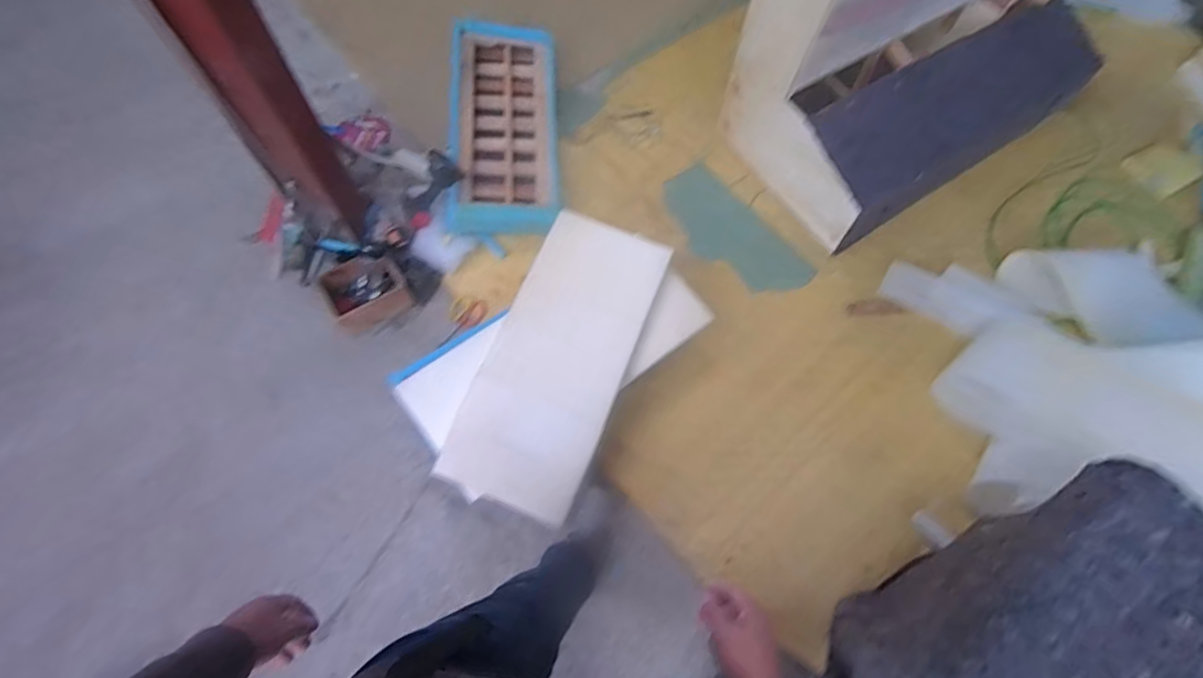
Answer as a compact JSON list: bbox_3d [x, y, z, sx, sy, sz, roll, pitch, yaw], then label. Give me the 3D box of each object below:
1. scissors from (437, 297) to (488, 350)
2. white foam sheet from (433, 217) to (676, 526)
[{"bbox_3d":[-0.425,-0.053,1.684,0.090,0.021,0.188,44,88,13],"label":"scissors"},{"bbox_3d":[-0.105,0.049,1.479,0.341,0.030,0.772,24,76,-4],"label":"white foam sheet"}]

